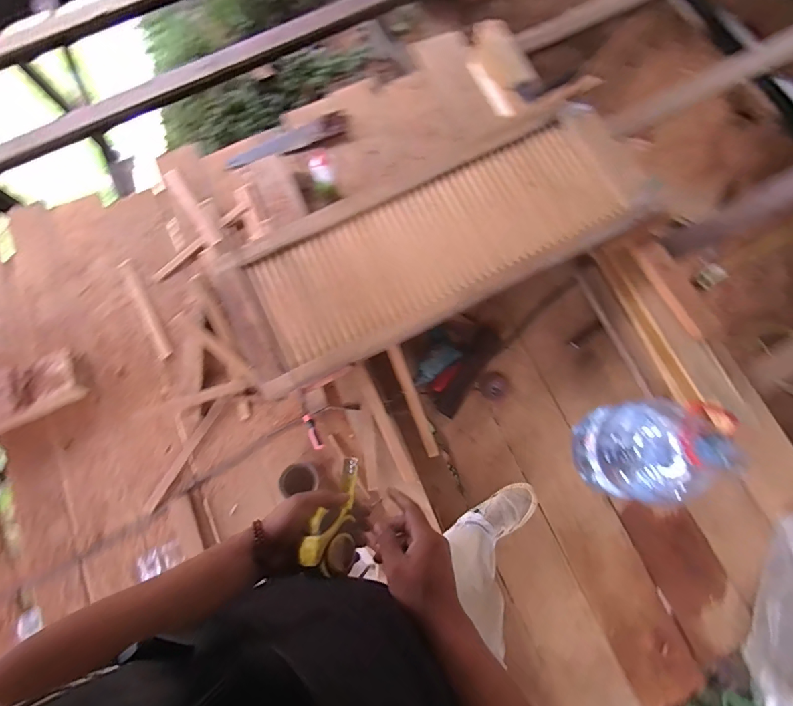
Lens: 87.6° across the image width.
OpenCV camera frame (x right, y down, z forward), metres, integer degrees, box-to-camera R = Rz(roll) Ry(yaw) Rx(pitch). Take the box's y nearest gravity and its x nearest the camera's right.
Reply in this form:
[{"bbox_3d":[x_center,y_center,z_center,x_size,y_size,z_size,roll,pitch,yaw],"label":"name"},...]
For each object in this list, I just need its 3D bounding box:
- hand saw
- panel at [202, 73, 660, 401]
[{"bbox_3d":[-0.395,-0.773,1.525,0.467,0.035,0.102,-29,76,-6],"label":"hand saw"},{"bbox_3d":[0.099,-0.367,1.319,1.394,0.130,0.544,-26,74,-4],"label":"panel"}]

